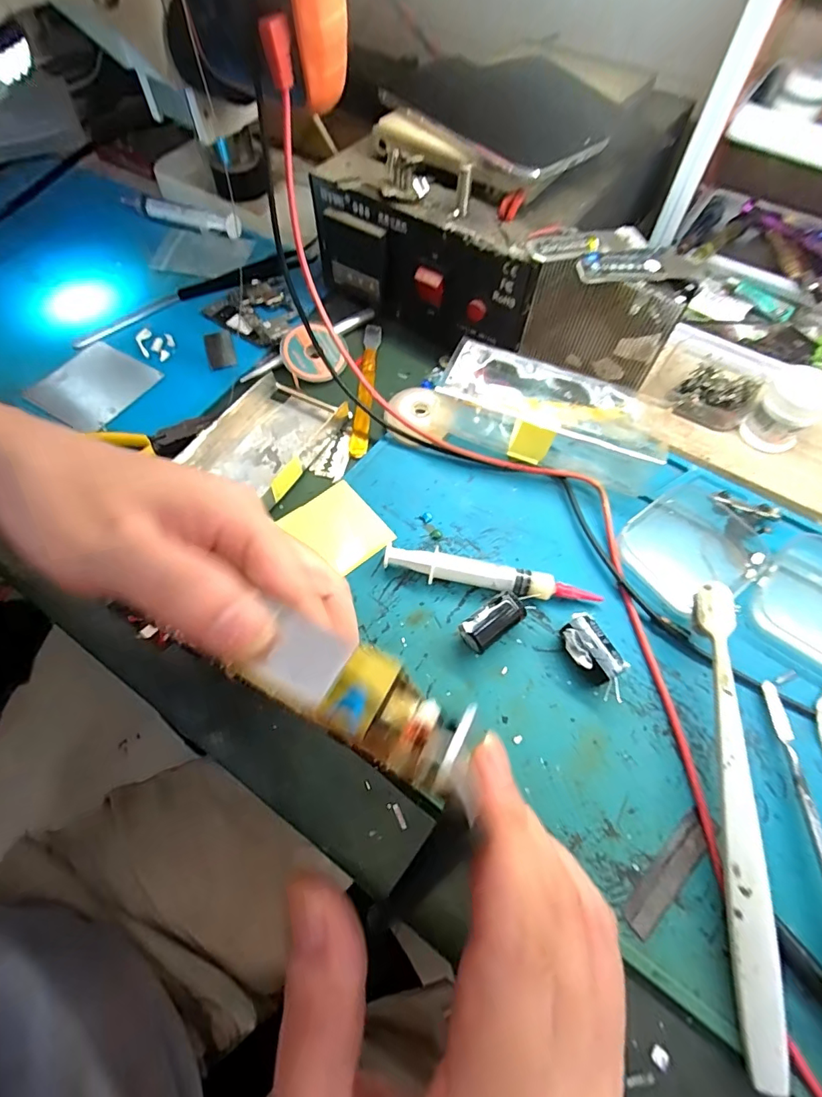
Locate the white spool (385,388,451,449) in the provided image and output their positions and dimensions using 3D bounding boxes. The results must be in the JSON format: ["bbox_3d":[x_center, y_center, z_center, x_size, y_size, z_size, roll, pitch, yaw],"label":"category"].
[{"bbox_3d":[0.004,-0.083,0.313,0.042,0.014,0.037,31,67,16],"label":"white spool"}]

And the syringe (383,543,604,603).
[{"bbox_3d":[0.042,0.016,0.261,0.112,0.014,0.015,12,63,7],"label":"syringe"}]

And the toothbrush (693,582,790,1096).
[{"bbox_3d":[0.134,0.104,0.206,0.015,0.025,0.180,7,63,5],"label":"toothbrush"}]

